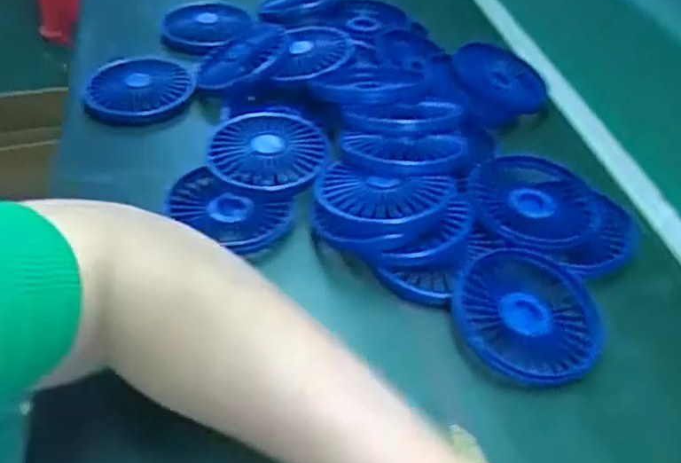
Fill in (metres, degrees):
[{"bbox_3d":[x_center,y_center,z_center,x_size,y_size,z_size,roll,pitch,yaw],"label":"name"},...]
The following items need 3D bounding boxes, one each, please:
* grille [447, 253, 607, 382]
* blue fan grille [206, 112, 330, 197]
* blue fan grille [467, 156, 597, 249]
[{"bbox_3d":[0.113,0.047,0.399,0.086,0.015,0.093,2,43,-2],"label":"grille"},{"bbox_3d":[-0.052,-0.061,0.483,0.084,0.023,0.085,2,44,-3],"label":"blue fan grille"},{"bbox_3d":[0.133,-0.020,0.462,0.087,0.017,0.085,11,44,7],"label":"blue fan grille"}]

